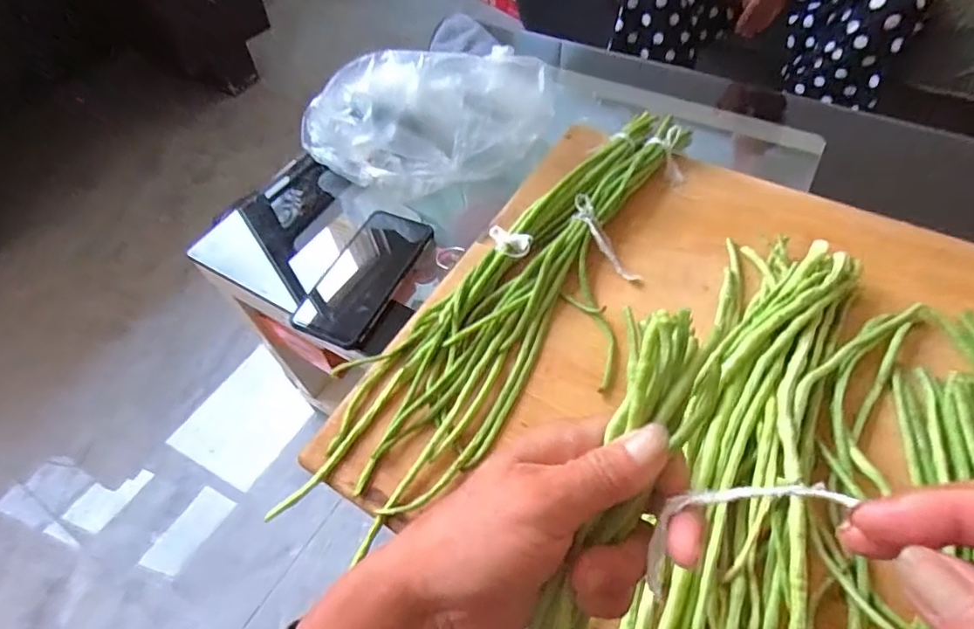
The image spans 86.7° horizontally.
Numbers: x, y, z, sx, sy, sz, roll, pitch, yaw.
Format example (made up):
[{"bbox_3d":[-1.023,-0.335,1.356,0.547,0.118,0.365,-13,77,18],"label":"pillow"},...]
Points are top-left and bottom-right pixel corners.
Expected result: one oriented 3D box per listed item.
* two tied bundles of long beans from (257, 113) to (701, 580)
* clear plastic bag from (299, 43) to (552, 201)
[{"bbox_3d":[0.052,-0.017,0.488,0.540,0.041,0.162,-40,60,-22],"label":"two tied bundles of long beans"},{"bbox_3d":[-0.070,-0.223,0.594,0.296,0.140,0.090,-7,55,-1],"label":"clear plastic bag"}]

